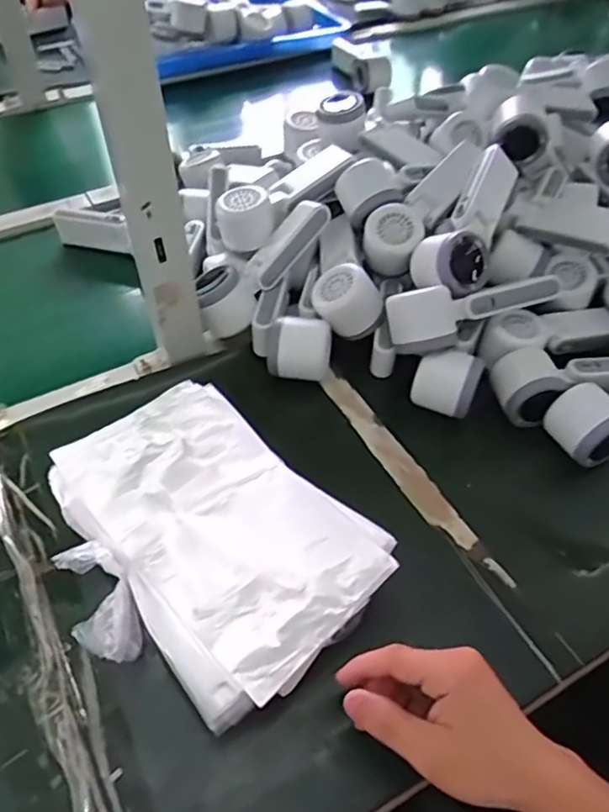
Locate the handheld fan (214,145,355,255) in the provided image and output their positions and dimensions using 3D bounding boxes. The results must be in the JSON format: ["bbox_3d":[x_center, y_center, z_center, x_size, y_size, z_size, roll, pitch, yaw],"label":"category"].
[{"bbox_3d":[-0.019,-0.226,0.654,0.167,0.043,0.061,-38,59,-13],"label":"handheld fan"}]

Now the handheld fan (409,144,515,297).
[{"bbox_3d":[0.158,-0.184,0.592,0.075,0.065,0.171,22,73,17],"label":"handheld fan"}]

